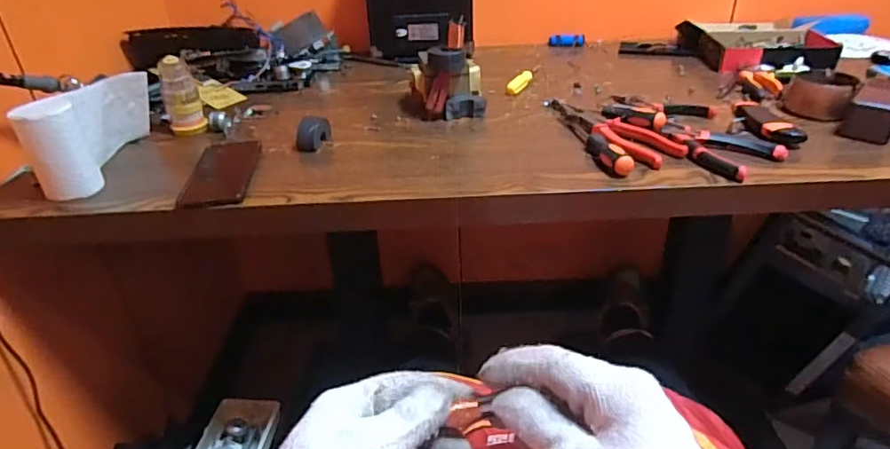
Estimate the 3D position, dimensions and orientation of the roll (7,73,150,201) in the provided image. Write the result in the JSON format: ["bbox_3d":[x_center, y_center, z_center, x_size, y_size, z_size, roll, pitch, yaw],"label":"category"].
[{"bbox_3d":[-0.430,-0.117,0.674,0.056,0.098,0.196,-2,31,0],"label":"roll"}]

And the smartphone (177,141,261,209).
[{"bbox_3d":[-0.278,-0.067,0.688,0.074,0.014,0.157,1,34,-9],"label":"smartphone"}]

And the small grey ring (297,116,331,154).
[{"bbox_3d":[-0.179,-0.126,0.746,0.025,0.039,0.057,10,33,18],"label":"small grey ring"}]

